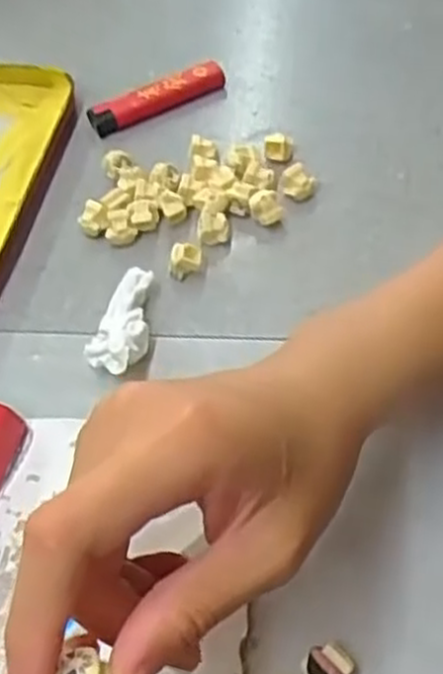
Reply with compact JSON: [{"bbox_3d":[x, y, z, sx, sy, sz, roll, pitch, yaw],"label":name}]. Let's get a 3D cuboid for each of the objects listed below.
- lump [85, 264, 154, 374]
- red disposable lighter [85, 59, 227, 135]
[{"bbox_3d":[-0.043,-0.007,0.350,0.026,0.020,0.056,7,55,10],"label":"lump"},{"bbox_3d":[-0.036,-0.135,0.447,0.079,0.015,0.016,-23,56,-11],"label":"red disposable lighter"}]

